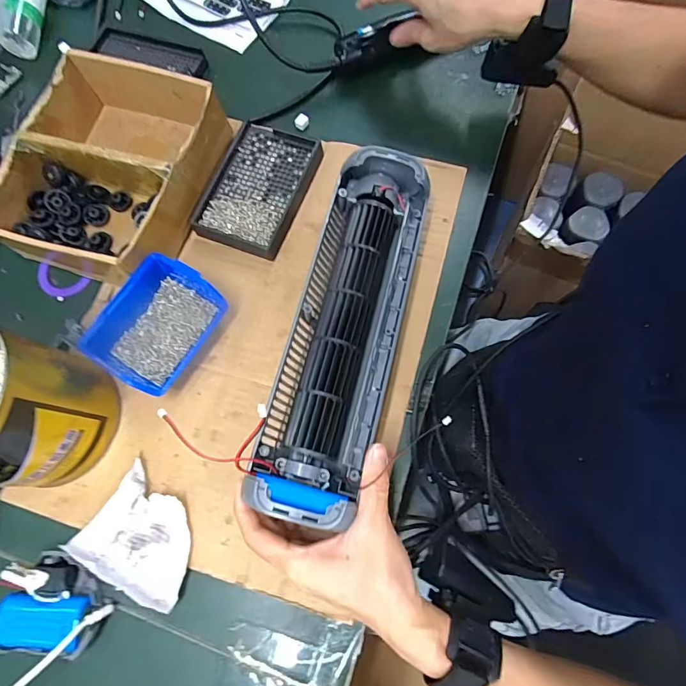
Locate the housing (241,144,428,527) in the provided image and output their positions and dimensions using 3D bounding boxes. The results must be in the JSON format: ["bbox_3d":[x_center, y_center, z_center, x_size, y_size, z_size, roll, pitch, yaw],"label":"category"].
[{"bbox_3d":[0.003,-0.018,0.356,0.086,0.052,0.303,14,71,4],"label":"housing"}]

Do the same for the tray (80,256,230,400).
[{"bbox_3d":[-0.169,-0.015,0.405,0.084,0.050,0.113,32,76,10],"label":"tray"}]

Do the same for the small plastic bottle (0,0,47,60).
[{"bbox_3d":[-0.393,-0.425,0.540,0.036,0.032,0.134,7,86,1],"label":"small plastic bottle"}]

